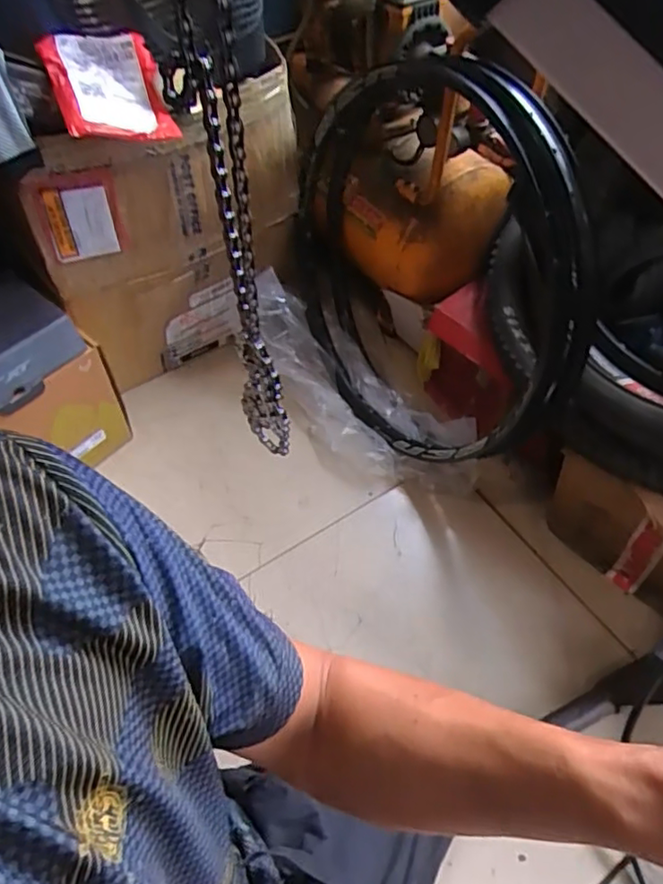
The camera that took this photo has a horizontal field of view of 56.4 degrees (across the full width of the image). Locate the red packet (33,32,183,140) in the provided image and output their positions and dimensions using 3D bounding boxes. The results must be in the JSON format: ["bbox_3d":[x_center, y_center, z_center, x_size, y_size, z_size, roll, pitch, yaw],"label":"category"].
[{"bbox_3d":[-0.282,-0.452,0.777,0.142,0.054,0.143,-20,83,-27],"label":"red packet"}]

